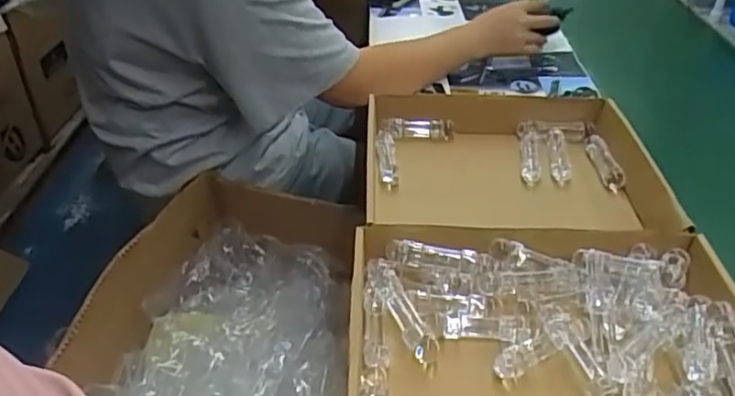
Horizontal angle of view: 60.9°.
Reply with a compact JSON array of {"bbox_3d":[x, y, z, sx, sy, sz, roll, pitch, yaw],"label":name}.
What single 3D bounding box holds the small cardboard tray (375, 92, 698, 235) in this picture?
[{"bbox_3d":[0.163,-0.020,0.706,0.328,0.086,0.279,2,37,1],"label":"small cardboard tray"}]

